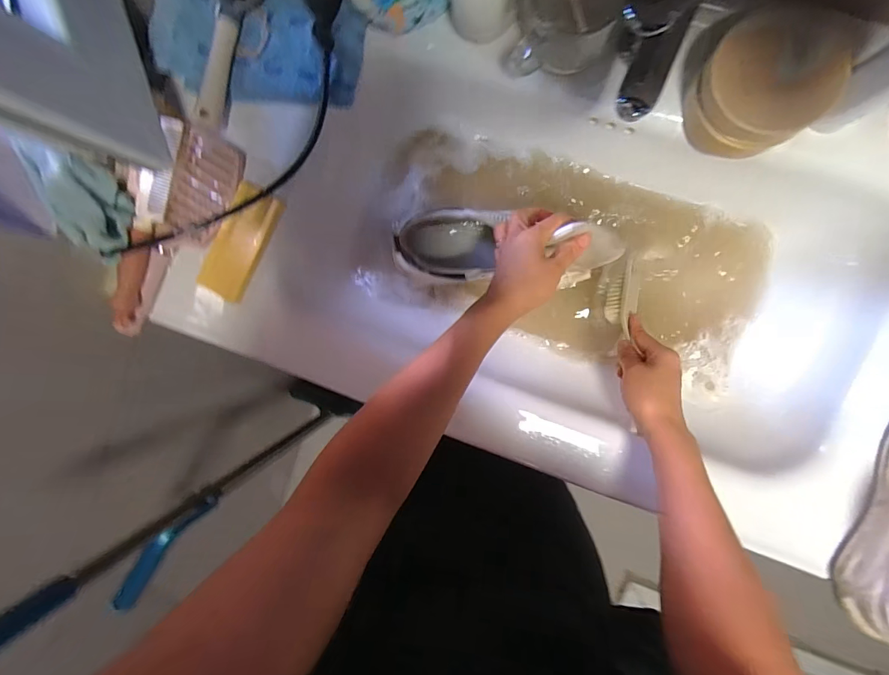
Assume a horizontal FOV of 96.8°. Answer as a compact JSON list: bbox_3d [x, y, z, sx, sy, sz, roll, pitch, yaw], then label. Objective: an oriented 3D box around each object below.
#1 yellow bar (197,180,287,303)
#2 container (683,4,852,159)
[{"bbox_3d":[-0.240,-0.112,0.466,0.055,0.025,0.133,26,98,5],"label":"yellow bar"},{"bbox_3d":[0.281,-0.222,0.353,0.095,0.061,0.101,1,95,7],"label":"container"}]

